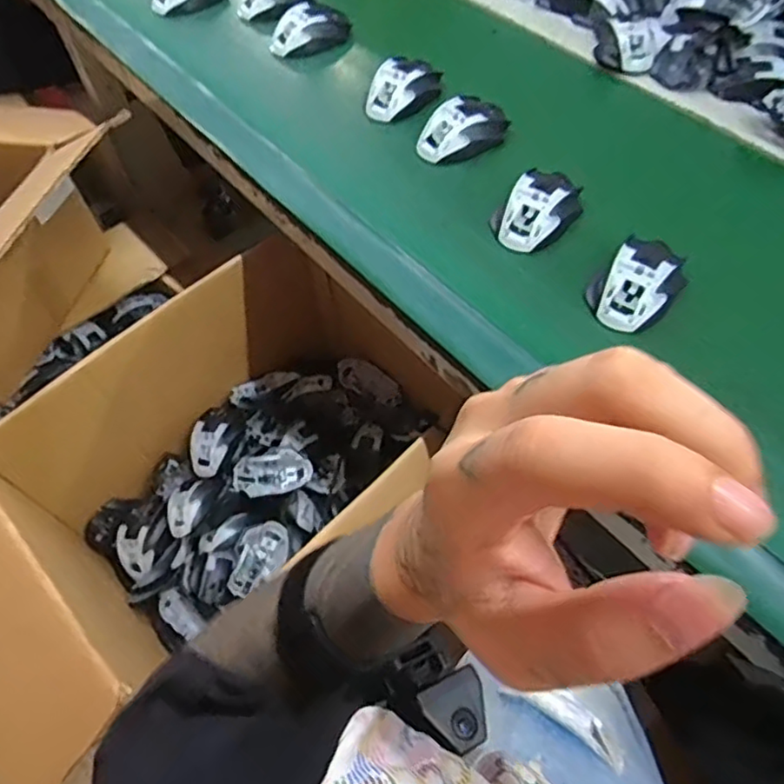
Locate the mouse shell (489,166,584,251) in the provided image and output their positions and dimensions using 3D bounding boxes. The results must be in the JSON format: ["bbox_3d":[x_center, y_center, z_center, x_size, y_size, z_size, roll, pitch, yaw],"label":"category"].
[{"bbox_3d":[0.160,-0.198,0.671,0.072,0.031,0.118,35,65,21],"label":"mouse shell"}]

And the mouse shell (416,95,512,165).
[{"bbox_3d":[0.085,-0.312,0.742,0.115,0.034,0.071,-15,59,-8],"label":"mouse shell"}]

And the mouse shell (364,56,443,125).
[{"bbox_3d":[0.014,-0.383,0.794,0.070,0.030,0.114,39,66,22],"label":"mouse shell"}]

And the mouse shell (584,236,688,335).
[{"bbox_3d":[0.241,-0.108,0.611,0.068,0.035,0.109,35,65,21],"label":"mouse shell"}]

